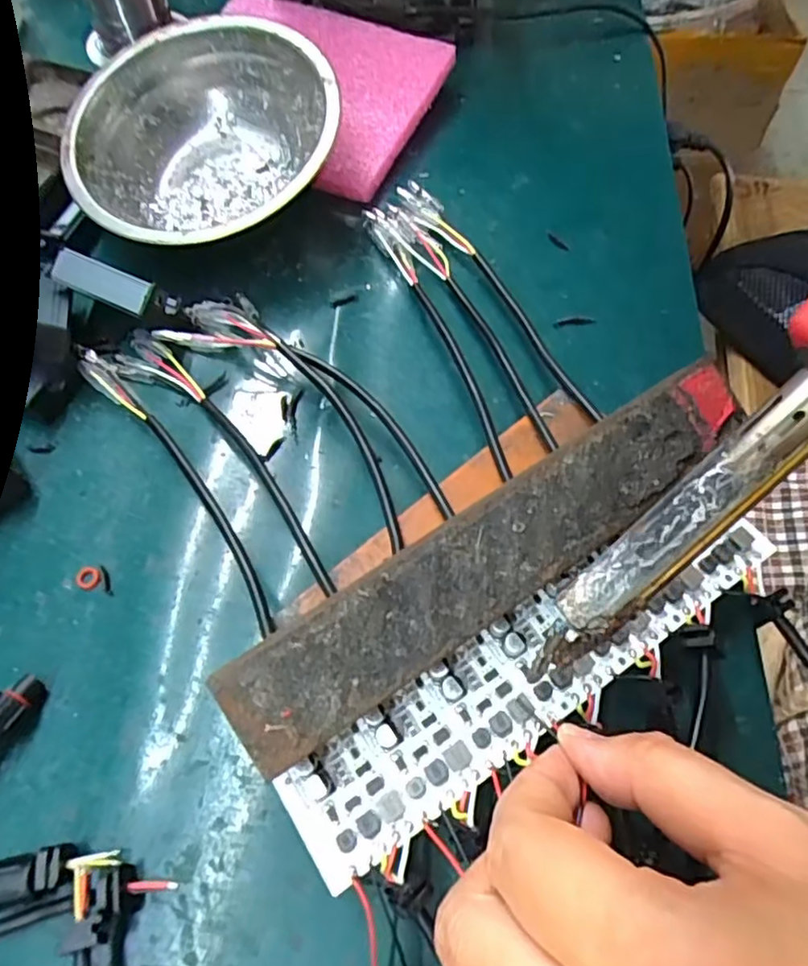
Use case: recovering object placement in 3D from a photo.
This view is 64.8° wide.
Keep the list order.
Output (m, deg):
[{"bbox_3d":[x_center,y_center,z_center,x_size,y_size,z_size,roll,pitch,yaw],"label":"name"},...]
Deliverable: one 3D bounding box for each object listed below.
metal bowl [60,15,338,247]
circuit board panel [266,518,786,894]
[{"bbox_3d":[-0.094,-0.160,0.305,0.120,0.052,0.122,2,67,-4],"label":"metal bowl"},{"bbox_3d":[0.043,0.056,0.198,0.169,0.007,0.039,-28,66,-12],"label":"circuit board panel"}]

